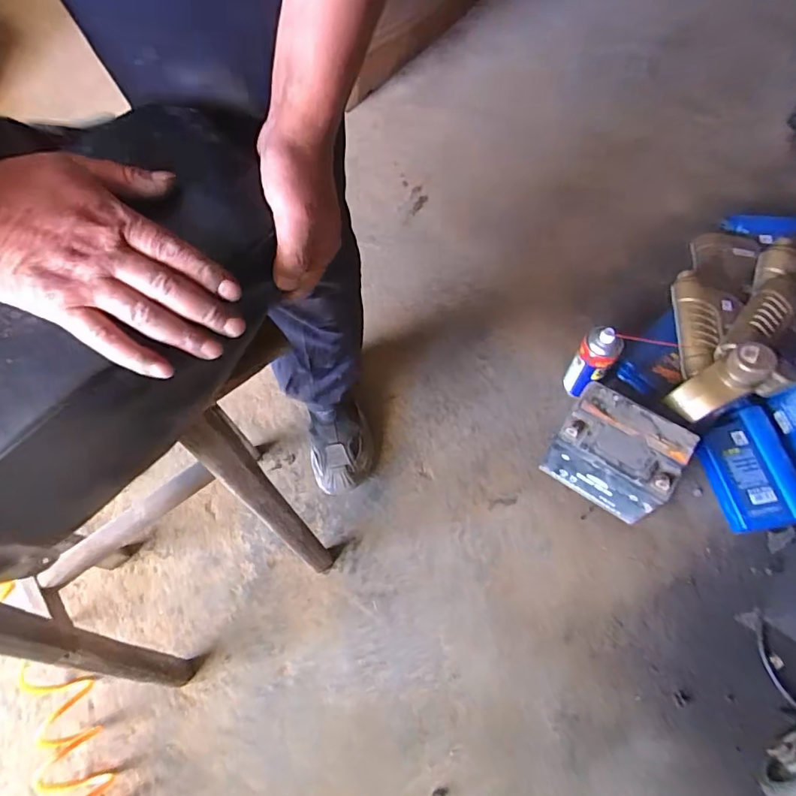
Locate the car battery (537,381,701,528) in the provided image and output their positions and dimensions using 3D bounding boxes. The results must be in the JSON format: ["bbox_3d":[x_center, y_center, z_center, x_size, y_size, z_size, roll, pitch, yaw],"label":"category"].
[{"bbox_3d":[0.356,0.095,0.841,0.178,0.170,0.125,31,69,16],"label":"car battery"}]

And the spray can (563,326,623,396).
[{"bbox_3d":[0.347,-0.059,0.900,0.064,0.166,0.062,-1,62,2],"label":"spray can"}]

